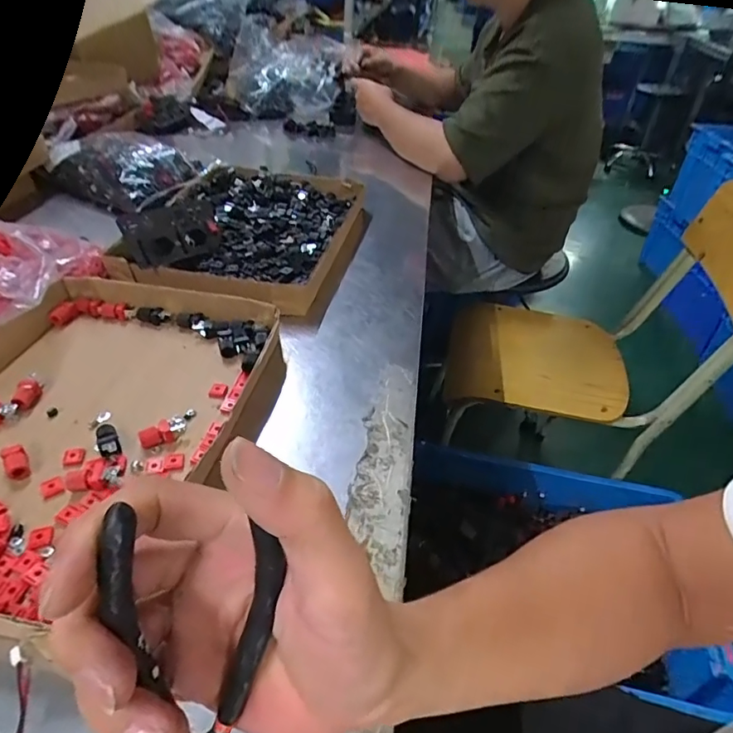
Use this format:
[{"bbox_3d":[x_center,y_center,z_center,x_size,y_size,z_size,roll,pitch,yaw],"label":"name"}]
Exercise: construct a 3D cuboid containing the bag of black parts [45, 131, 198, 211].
[{"bbox_3d":[-0.349,-0.292,0.736,0.168,0.054,0.139,19,43,17],"label":"bag of black parts"}]

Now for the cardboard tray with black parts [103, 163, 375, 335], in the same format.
[{"bbox_3d":[-0.142,-0.185,0.632,0.261,0.060,0.329,8,41,4],"label":"cardboard tray with black parts"}]

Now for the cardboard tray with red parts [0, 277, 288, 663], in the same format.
[{"bbox_3d":[-0.218,0.036,0.392,0.261,0.034,0.319,9,41,5],"label":"cardboard tray with red parts"}]

